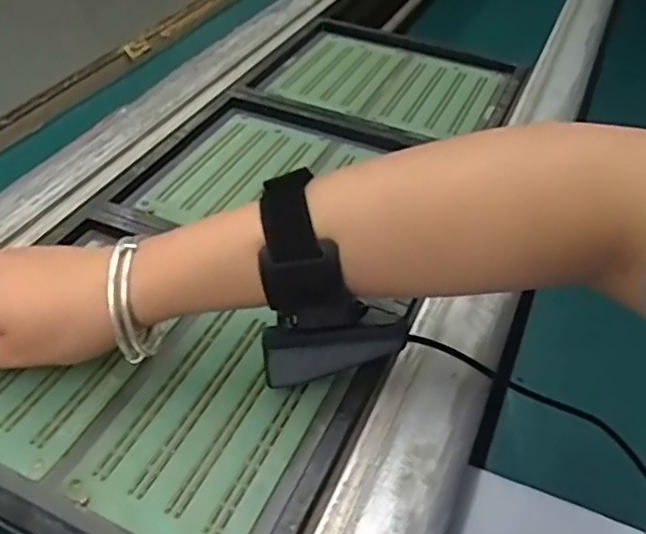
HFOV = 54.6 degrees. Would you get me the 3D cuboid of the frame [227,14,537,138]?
[{"bbox_3d":[0.060,-0.170,0.557,0.213,0.020,0.177,20,46,16],"label":"frame"}]

